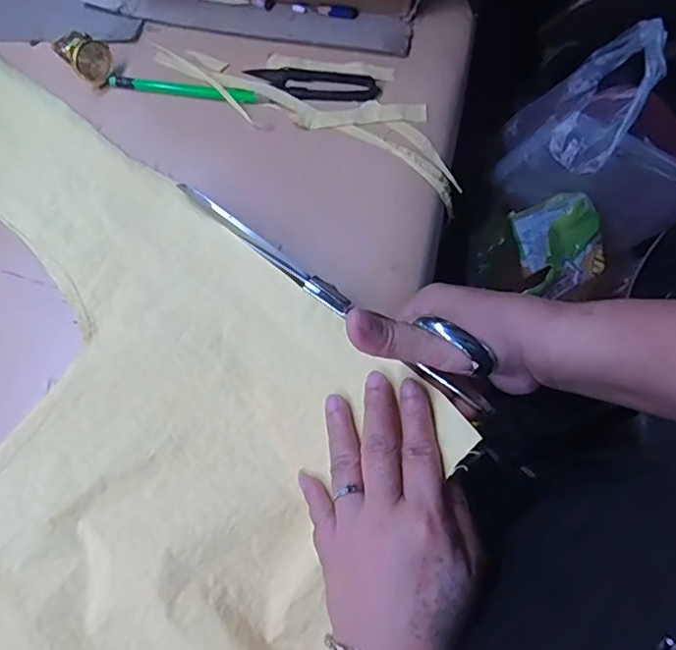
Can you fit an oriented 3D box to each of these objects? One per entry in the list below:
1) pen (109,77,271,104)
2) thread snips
[{"bbox_3d":[-0.108,-0.170,0.402,0.115,0.005,0.011,8,74,1],"label":"pen"},{"bbox_3d":[-0.019,-0.175,0.401,0.097,0.007,0.026,11,74,2],"label":"thread snips"}]

